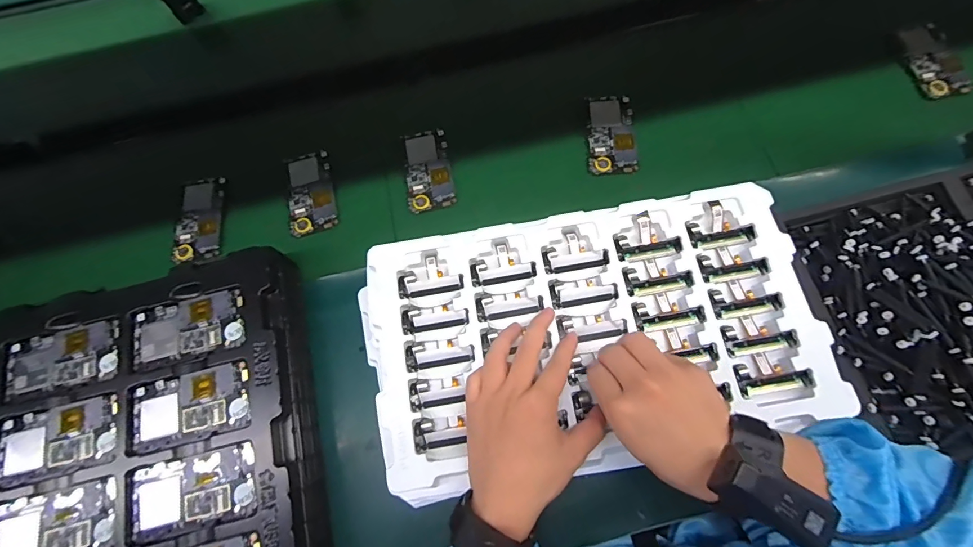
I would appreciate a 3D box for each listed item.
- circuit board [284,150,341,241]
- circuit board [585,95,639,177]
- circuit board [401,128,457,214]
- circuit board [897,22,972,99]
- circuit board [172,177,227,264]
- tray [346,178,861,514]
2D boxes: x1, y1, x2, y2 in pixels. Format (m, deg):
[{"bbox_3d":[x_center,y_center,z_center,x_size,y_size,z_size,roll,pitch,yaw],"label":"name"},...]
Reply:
[{"bbox_3d":[-0.243,-0.112,0.582,0.063,0.004,0.126,-15,69,-1],"label":"circuit board"},{"bbox_3d":[0.172,-0.193,0.580,0.063,0.005,0.125,-1,69,4],"label":"circuit board"},{"bbox_3d":[-0.080,-0.143,0.582,0.062,0.011,0.123,-11,69,1],"label":"circuit board"},{"bbox_3d":[0.616,-0.294,0.581,0.059,0.007,0.120,-14,72,11],"label":"circuit board"},{"bbox_3d":[-0.393,-0.074,0.578,0.061,0.010,0.122,-11,69,0],"label":"circuit board"},{"bbox_3d":[0.100,0.056,0.420,0.430,0.042,0.245,-10,68,-2],"label":"tray"}]

